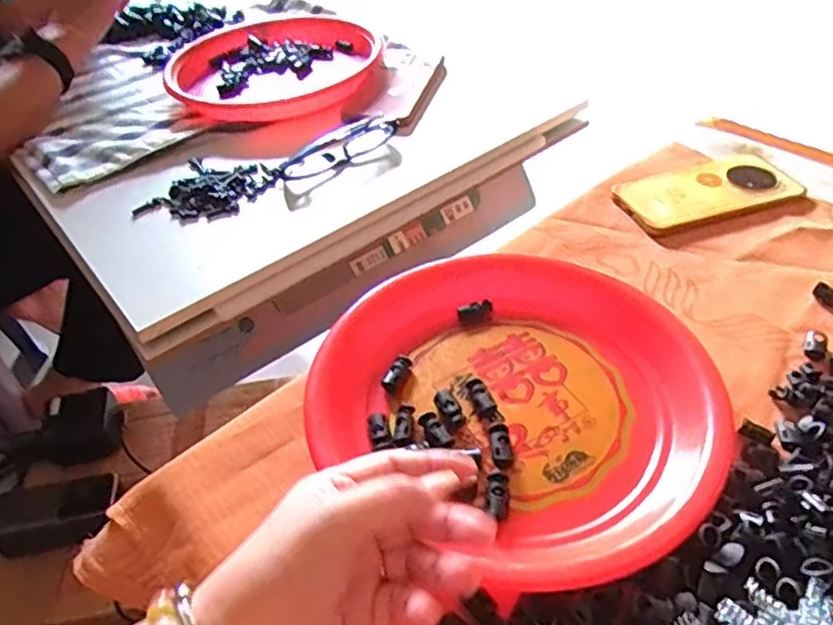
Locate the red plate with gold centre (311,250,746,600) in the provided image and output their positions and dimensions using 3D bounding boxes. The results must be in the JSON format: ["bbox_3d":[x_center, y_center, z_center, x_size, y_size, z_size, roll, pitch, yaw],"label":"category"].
[{"bbox_3d":[0.065,0.048,0.423,0.253,0.028,0.229,28,52,27],"label":"red plate with gold centre"}]

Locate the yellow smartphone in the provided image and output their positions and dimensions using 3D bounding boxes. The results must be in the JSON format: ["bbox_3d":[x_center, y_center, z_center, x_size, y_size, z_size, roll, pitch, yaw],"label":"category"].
[{"bbox_3d":[0.266,-0.111,0.591,0.158,0.011,0.075,-15,46,-12],"label":"yellow smartphone"}]

